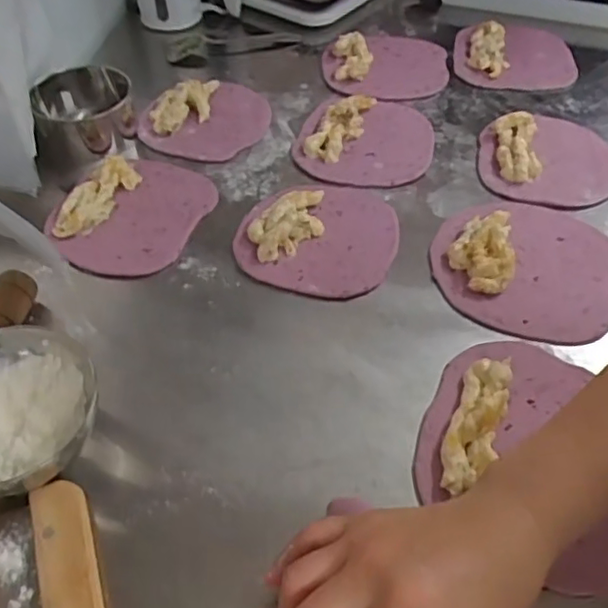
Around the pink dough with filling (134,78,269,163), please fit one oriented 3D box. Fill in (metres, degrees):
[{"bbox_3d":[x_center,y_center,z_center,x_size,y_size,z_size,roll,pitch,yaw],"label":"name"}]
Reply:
[{"bbox_3d":[-0.098,-0.194,0.634,0.128,0.029,0.098,-31,56,-24],"label":"pink dough with filling"}]

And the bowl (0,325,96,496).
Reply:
[{"bbox_3d":[-0.184,0.070,0.389,0.100,0.052,0.097,0,50,0],"label":"bowl"}]

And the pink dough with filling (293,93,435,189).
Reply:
[{"bbox_3d":[0.061,-0.170,0.614,0.133,0.022,0.136,3,50,3],"label":"pink dough with filling"}]

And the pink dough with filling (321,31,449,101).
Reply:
[{"bbox_3d":[0.098,-0.275,0.702,0.141,0.025,0.121,-11,50,-9],"label":"pink dough with filling"}]

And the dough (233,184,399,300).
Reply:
[{"bbox_3d":[0.014,-0.067,0.526,0.127,0.026,0.132,17,52,14],"label":"dough"}]

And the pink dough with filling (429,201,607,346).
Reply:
[{"bbox_3d":[0.179,-0.039,0.500,0.140,0.024,0.149,0,50,0],"label":"pink dough with filling"}]

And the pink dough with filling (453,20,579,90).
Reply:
[{"bbox_3d":[0.244,-0.298,0.721,0.131,0.024,0.136,8,50,6],"label":"pink dough with filling"}]

